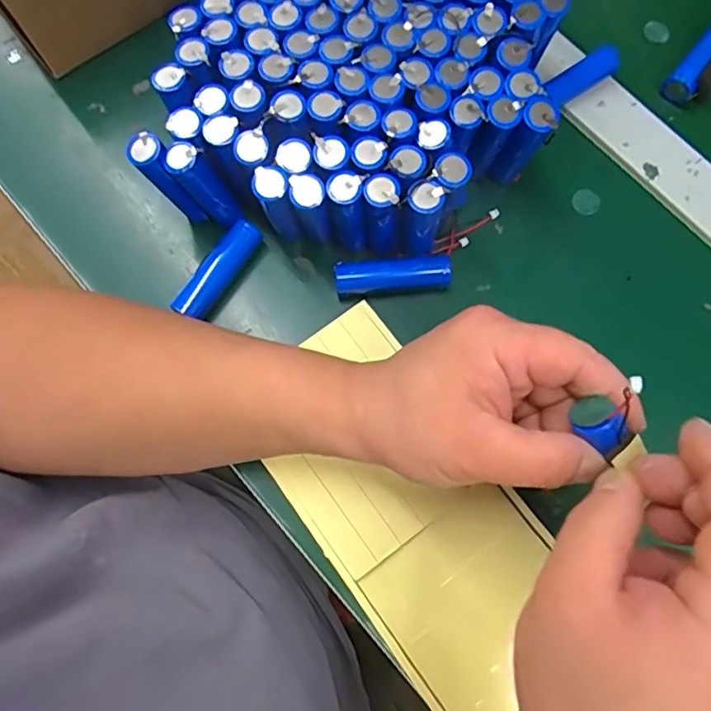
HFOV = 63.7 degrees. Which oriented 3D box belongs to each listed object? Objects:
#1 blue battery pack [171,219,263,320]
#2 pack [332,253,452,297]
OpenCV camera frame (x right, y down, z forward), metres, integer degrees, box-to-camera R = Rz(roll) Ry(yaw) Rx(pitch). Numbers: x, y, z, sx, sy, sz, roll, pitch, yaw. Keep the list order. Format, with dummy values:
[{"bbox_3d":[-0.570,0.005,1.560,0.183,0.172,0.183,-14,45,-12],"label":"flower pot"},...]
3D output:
[{"bbox_3d":[-0.078,-0.049,0.330,0.018,0.023,0.065,32,80,8],"label":"blue battery pack"},{"bbox_3d":[0.022,-0.048,0.331,0.066,0.019,0.021,-4,78,1],"label":"pack"}]

